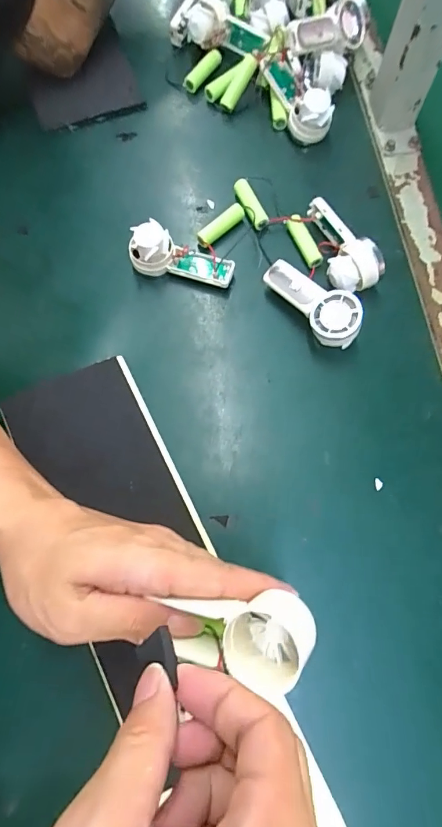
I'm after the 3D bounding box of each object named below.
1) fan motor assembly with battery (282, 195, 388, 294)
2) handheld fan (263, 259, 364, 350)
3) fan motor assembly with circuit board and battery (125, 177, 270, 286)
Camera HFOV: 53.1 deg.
[{"bbox_3d":[0.093,-0.143,0.386,0.044,0.040,0.100,-35,76,-8],"label":"fan motor assembly with battery"},{"bbox_3d":[0.080,-0.096,0.374,0.040,0.037,0.094,-41,65,14],"label":"handheld fan"},{"bbox_3d":[-0.011,-0.152,0.391,0.127,0.033,0.077,-33,76,-8],"label":"fan motor assembly with circuit board and battery"}]

